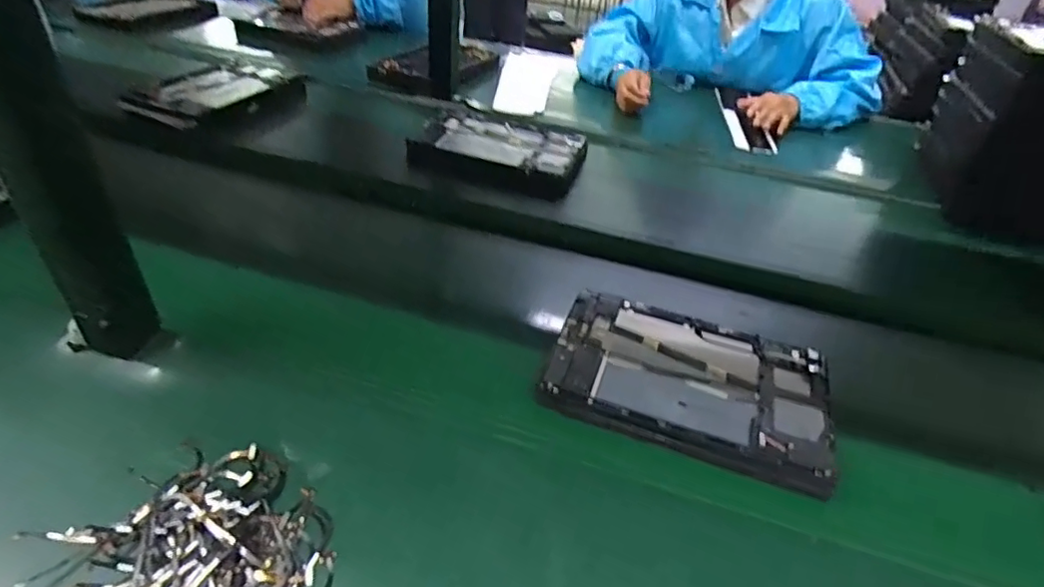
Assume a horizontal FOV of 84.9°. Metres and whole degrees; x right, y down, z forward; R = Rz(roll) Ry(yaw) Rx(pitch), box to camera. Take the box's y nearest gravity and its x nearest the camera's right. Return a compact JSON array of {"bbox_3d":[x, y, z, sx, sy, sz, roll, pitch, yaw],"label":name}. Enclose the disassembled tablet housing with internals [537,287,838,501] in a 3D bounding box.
[{"bbox_3d":[0.150,0.076,0.514,0.237,0.020,0.157,16,38,13],"label":"disassembled tablet housing with internals"}]

